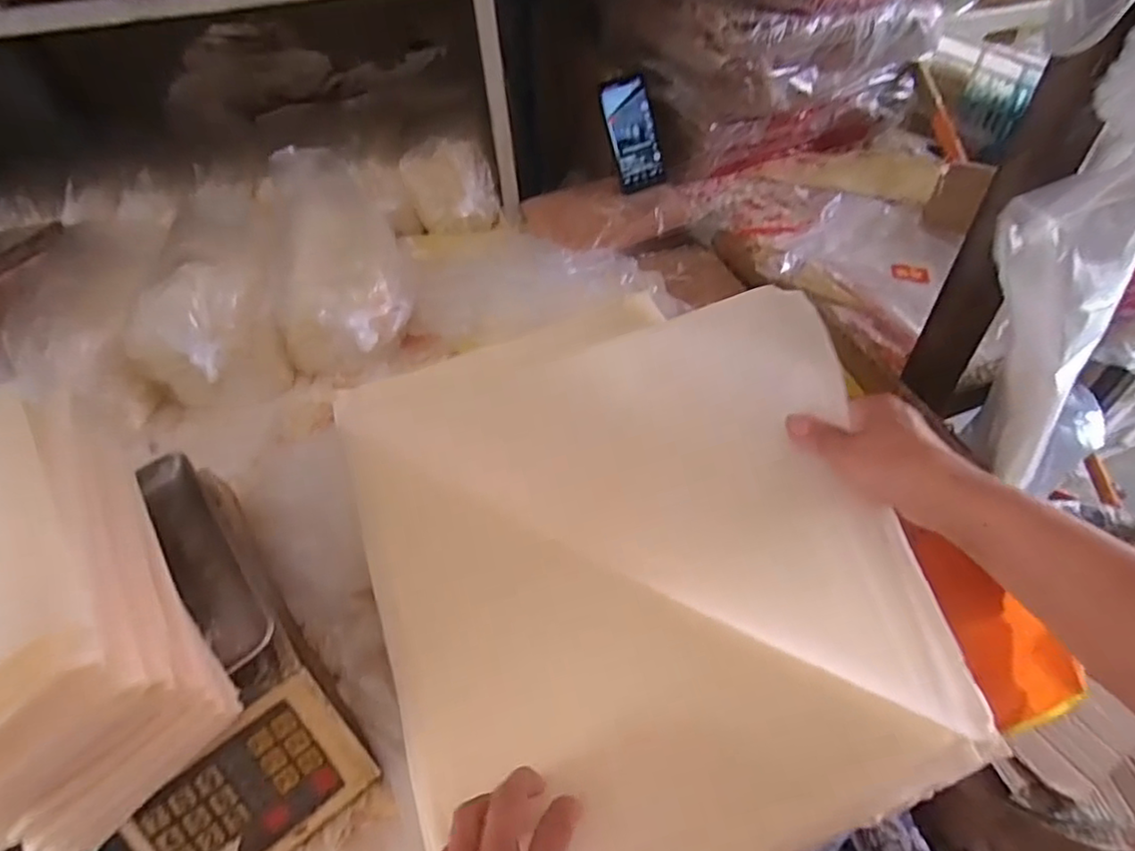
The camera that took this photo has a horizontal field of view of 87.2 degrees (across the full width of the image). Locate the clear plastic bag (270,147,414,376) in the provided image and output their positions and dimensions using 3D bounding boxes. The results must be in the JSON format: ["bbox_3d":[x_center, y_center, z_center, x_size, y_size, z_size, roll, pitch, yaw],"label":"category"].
[{"bbox_3d":[-0.289,-0.220,0.748,0.145,0.107,0.326,-13,67,-7],"label":"clear plastic bag"}]

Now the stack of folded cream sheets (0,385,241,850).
[{"bbox_3d":[-0.332,0.097,0.365,0.122,0.138,0.253,-33,54,-23],"label":"stack of folded cream sheets"}]

